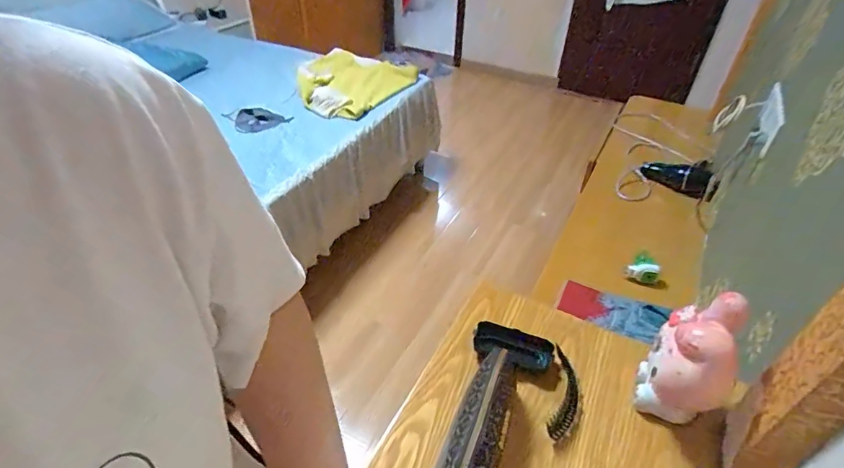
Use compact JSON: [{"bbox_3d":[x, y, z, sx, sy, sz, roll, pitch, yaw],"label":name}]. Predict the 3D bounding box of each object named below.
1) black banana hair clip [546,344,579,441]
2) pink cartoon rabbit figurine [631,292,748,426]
[{"bbox_3d":[0.186,0.206,0.589,0.035,0.018,0.120,13,42,13],"label":"black banana hair clip"},{"bbox_3d":[0.311,0.154,0.528,0.087,0.171,0.084,31,49,30],"label":"pink cartoon rabbit figurine"}]

